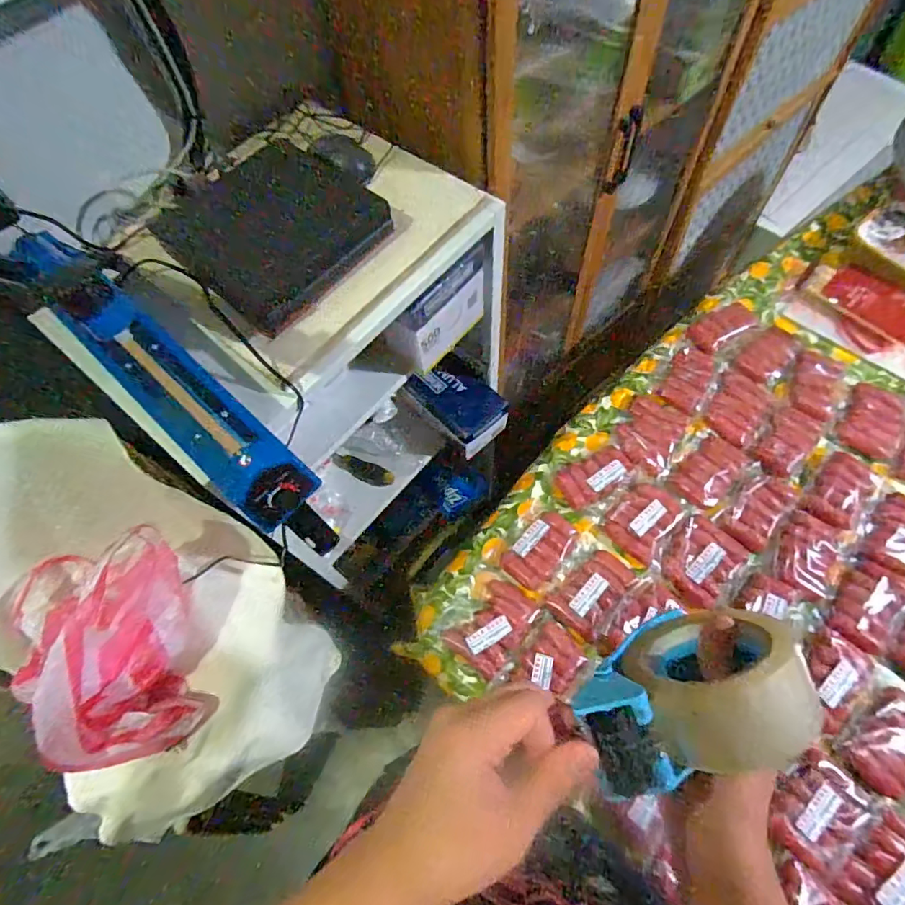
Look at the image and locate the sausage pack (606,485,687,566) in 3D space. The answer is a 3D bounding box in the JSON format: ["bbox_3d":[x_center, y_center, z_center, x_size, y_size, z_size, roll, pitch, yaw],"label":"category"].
[{"bbox_3d":[0.315,0.109,0.841,0.098,0.021,0.124,35,71,18],"label":"sausage pack"}]

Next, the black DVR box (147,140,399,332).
[{"bbox_3d":[-0.217,-0.275,0.609,0.233,0.031,0.226,35,72,18],"label":"black DVR box"}]

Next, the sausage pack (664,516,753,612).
[{"bbox_3d":[0.394,0.172,0.808,0.104,0.022,0.130,39,73,20],"label":"sausage pack"}]

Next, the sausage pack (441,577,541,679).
[{"bbox_3d":[0.063,0.263,0.780,0.103,0.018,0.135,35,72,18],"label":"sausage pack"}]

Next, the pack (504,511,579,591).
[{"bbox_3d":[0.147,0.153,0.823,0.078,0.020,0.127,39,73,19],"label":"pack"}]

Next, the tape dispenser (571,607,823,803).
[{"bbox_3d":[0.151,0.157,0.341,0.140,0.102,0.080,-12,88,6],"label":"tape dispenser"}]

